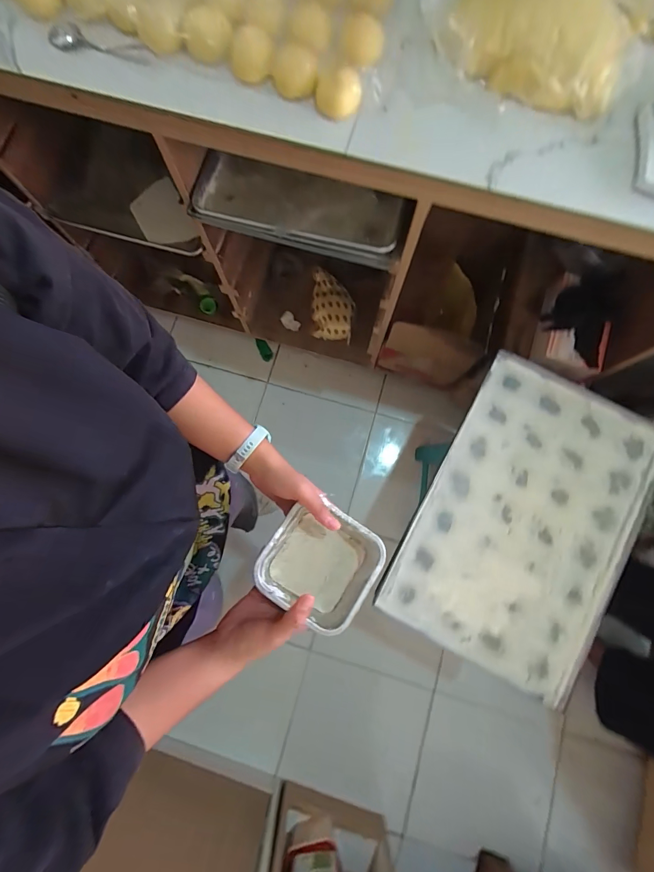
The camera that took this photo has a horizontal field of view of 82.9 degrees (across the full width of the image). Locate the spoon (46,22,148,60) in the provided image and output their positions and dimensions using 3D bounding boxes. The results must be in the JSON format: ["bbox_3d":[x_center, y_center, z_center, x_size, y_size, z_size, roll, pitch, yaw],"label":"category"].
[{"bbox_3d":[-0.345,-0.597,0.563,0.164,0.014,0.033,14,80,4],"label":"spoon"}]

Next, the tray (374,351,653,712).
[{"bbox_3d":[0.423,0.174,0.775,0.418,0.031,0.604,28,81,6],"label":"tray"}]

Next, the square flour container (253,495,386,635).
[{"bbox_3d":[-0.006,0.146,0.440,0.117,0.084,0.115,33,82,7],"label":"square flour container"}]

